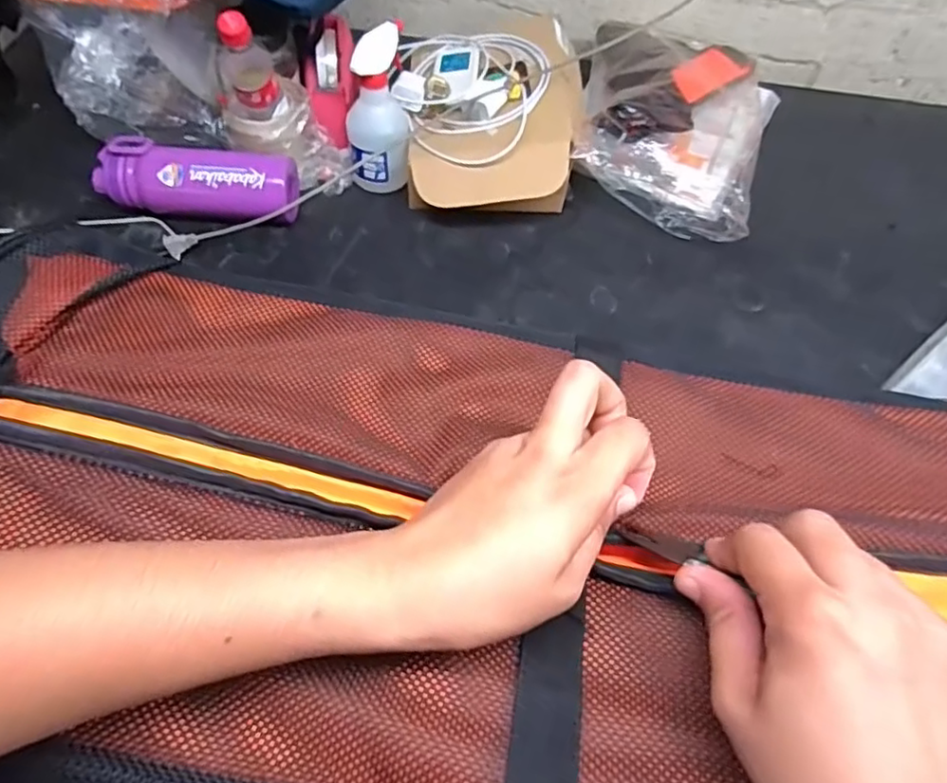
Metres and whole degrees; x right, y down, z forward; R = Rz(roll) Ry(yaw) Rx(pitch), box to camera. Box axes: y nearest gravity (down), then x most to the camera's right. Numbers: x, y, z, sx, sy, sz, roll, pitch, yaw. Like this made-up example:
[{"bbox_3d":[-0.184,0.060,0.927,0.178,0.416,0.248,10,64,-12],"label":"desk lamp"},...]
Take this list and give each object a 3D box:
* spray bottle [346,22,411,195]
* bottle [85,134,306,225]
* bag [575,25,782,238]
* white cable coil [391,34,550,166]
[{"bbox_3d":[-0.120,-0.340,0.771,0.075,0.185,0.070,-4,57,-7],"label":"spray bottle"},{"bbox_3d":[-0.335,-0.249,0.753,0.229,0.080,0.070,8,56,1],"label":"bottle"},{"bbox_3d":[0.278,-0.381,0.859,0.269,0.129,0.372,21,58,10],"label":"bag"},{"bbox_3d":[-0.004,-0.406,0.820,0.194,0.044,0.274,0,57,-4],"label":"white cable coil"}]

